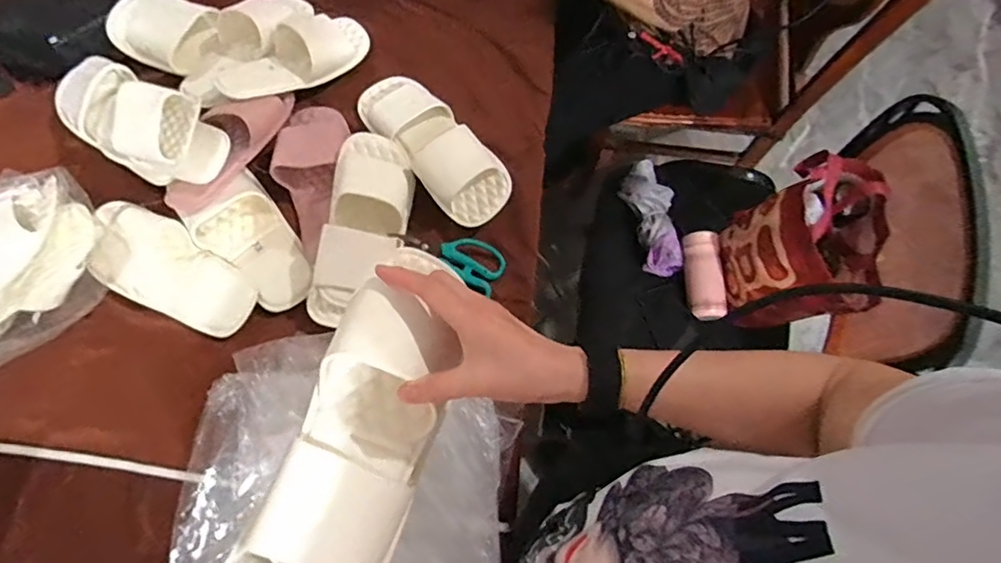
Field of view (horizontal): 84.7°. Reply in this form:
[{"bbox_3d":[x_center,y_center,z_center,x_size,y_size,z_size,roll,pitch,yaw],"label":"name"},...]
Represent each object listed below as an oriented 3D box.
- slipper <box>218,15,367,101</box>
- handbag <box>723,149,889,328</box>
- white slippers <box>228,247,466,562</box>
[{"bbox_3d":[-0.298,-0.324,0.800,0.220,0.056,0.095,-31,73,-8],"label":"slipper"},{"bbox_3d":[0.498,-0.056,0.910,0.188,0.199,0.243,-4,71,1],"label":"handbag"},{"bbox_3d":[-0.104,0.108,0.411,0.093,0.071,0.289,17,79,8],"label":"white slippers"}]

